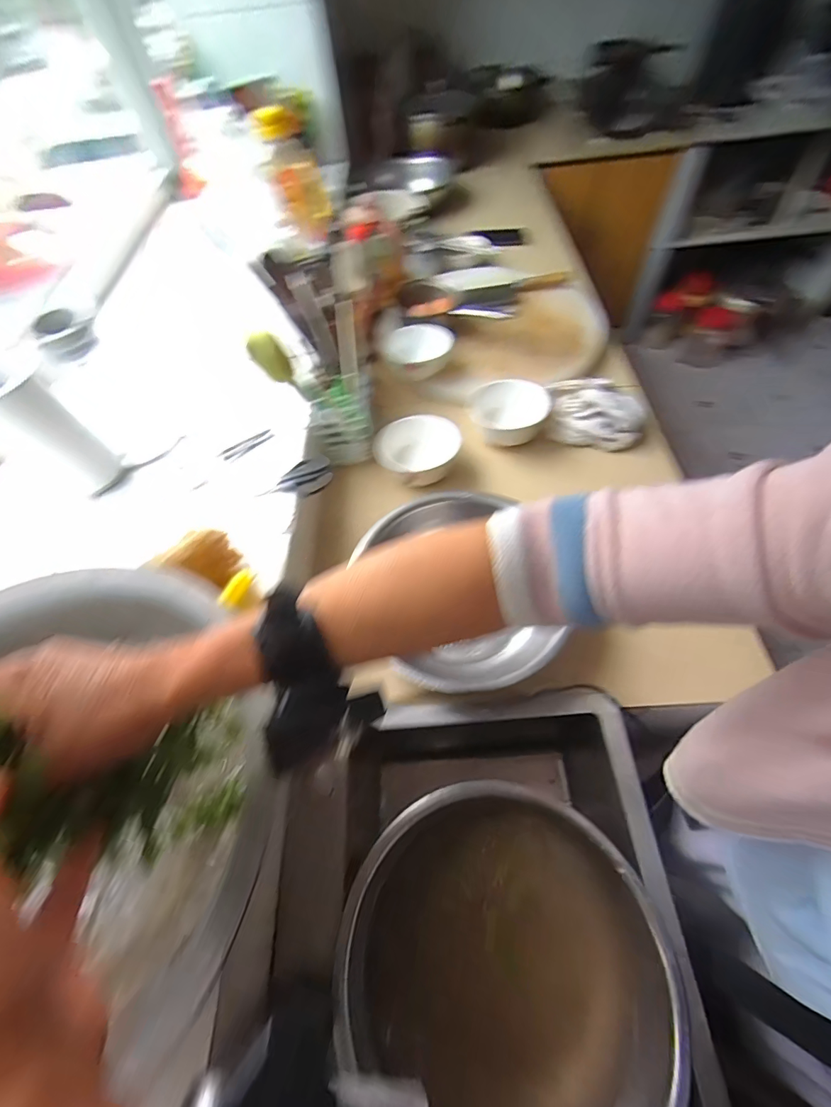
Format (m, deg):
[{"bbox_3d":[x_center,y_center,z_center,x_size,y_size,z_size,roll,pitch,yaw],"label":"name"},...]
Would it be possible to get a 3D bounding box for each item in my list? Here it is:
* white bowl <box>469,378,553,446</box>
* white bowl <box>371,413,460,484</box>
[{"bbox_3d":[0.163,-0.232,0.764,0.138,0.068,0.126,1,57,6],"label":"white bowl"},{"bbox_3d":[0.005,-0.168,0.731,0.131,0.053,0.119,21,62,18],"label":"white bowl"}]

